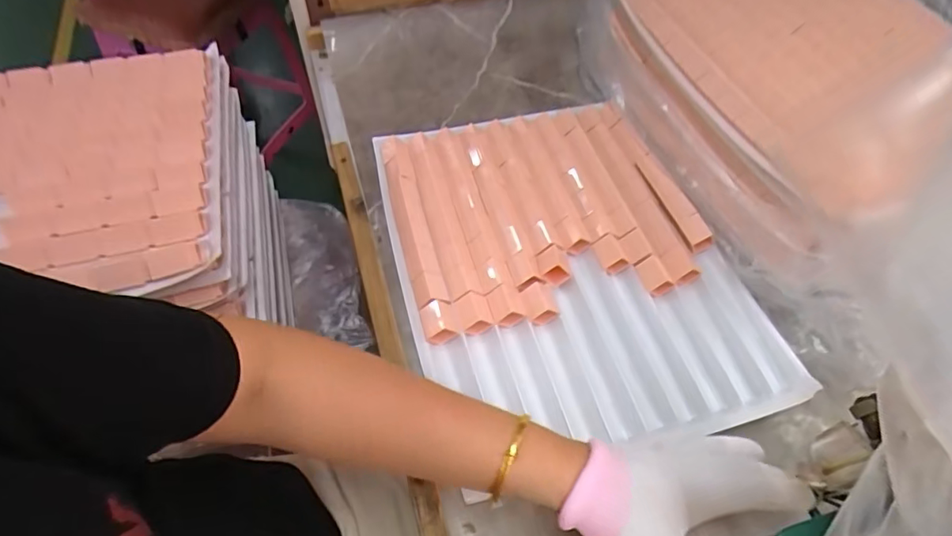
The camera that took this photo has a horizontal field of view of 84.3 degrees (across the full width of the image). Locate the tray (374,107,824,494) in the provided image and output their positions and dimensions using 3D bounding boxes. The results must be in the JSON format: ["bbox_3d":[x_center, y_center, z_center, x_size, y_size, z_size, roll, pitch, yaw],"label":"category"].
[{"bbox_3d":[0.085,-0.013,0.518,0.315,0.039,0.385,-12,58,-10],"label":"tray"}]

